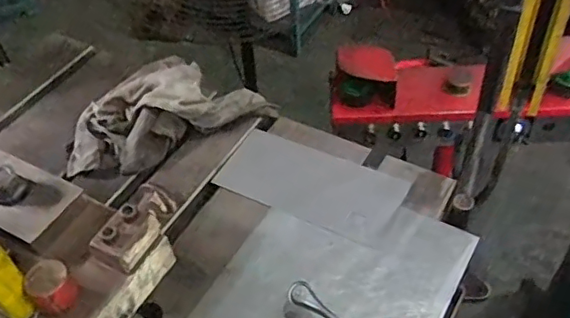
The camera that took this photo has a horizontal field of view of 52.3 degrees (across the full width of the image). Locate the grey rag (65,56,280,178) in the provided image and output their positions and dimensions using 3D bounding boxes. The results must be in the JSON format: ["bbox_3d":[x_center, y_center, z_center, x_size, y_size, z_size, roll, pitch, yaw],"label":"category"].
[{"bbox_3d":[-0.187,-0.083,0.892,0.315,0.081,0.160,-21,48,-13],"label":"grey rag"}]

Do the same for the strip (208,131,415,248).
[{"bbox_3d":[0.035,0.032,0.817,0.249,0.011,0.121,22,54,22],"label":"strip"}]

